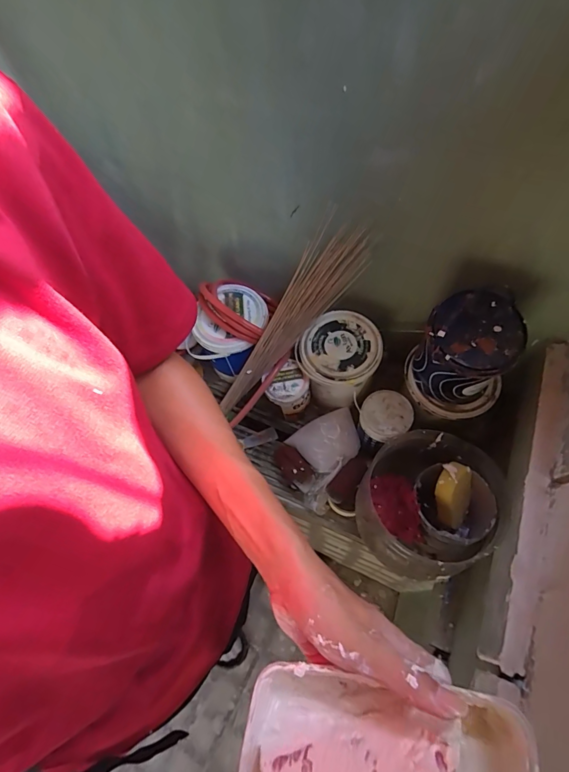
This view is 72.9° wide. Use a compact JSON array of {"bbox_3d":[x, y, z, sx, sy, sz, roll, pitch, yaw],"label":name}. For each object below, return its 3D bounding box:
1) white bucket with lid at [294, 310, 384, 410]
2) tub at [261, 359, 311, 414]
[{"bbox_3d":[0.125,-0.046,0.907,0.164,0.178,0.171,-1,61,1],"label":"white bucket with lid"},{"bbox_3d":[0.003,0.011,0.893,0.090,0.089,0.087,-1,61,1],"label":"tub"}]

